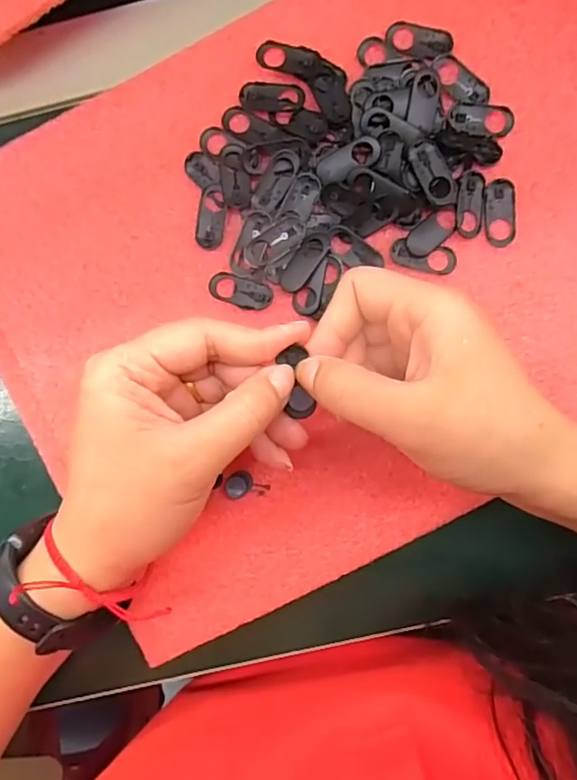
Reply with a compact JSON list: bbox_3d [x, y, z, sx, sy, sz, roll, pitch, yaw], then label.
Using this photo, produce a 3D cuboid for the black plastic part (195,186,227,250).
[{"bbox_3d":[-0.037,-0.084,0.279,0.014,0.004,0.030,11,91,2],"label":"black plastic part"}]

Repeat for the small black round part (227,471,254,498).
[{"bbox_3d":[-0.024,0.047,0.281,0.015,0.004,0.011,-44,89,1],"label":"small black round part"}]

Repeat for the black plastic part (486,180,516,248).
[{"bbox_3d":[0.103,-0.085,0.274,0.015,0.004,0.031,-3,90,2],"label":"black plastic part"}]

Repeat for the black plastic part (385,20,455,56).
[{"bbox_3d":[0.063,-0.168,0.273,0.031,0.004,0.015,14,91,2],"label":"black plastic part"}]

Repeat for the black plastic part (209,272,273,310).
[{"bbox_3d":[-0.023,-0.048,0.279,0.031,0.005,0.014,15,91,2],"label":"black plastic part"}]

